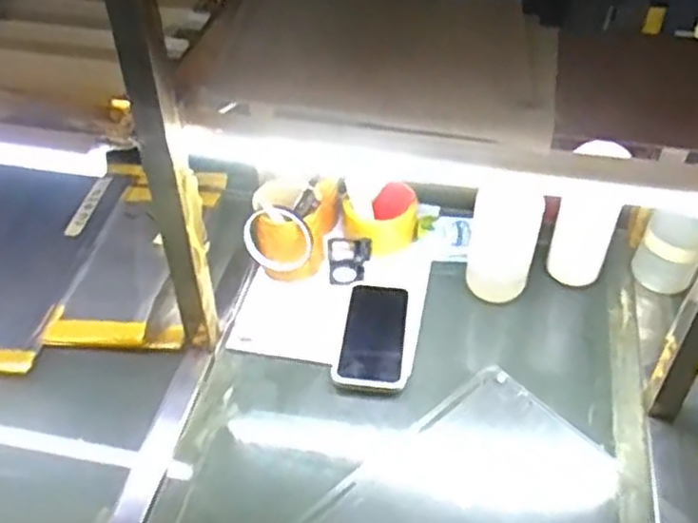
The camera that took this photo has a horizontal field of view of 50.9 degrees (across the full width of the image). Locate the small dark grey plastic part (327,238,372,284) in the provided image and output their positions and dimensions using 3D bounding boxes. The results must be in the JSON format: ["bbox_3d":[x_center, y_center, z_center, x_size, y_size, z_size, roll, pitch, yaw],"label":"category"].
[{"bbox_3d":[0.001,-0.003,0.917,0.054,0.031,0.065,-1,45,-1],"label":"small dark grey plastic part"}]

